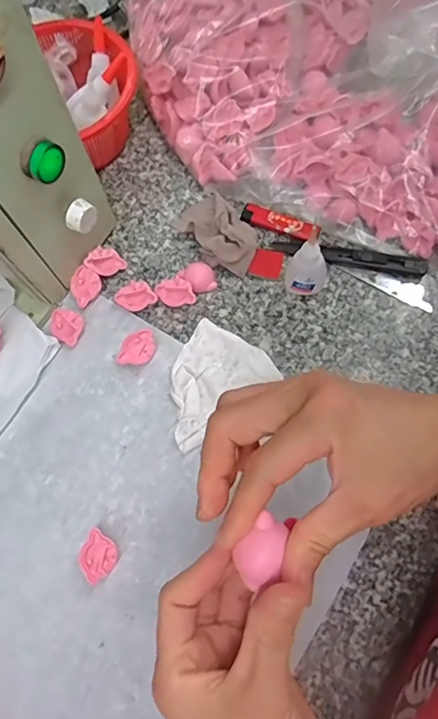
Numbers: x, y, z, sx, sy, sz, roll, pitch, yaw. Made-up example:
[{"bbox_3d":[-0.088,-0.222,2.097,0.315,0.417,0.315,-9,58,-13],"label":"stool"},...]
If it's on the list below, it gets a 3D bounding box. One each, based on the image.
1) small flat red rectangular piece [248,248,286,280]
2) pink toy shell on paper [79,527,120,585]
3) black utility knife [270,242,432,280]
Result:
[{"bbox_3d":[0.045,-0.089,0.465,0.028,0.005,0.028,17,73,8],"label":"small flat red rectangular piece"},{"bbox_3d":[-0.094,0.153,0.388,0.029,0.011,0.033,33,76,13],"label":"pink toy shell on paper"},{"bbox_3d":[0.118,-0.097,0.458,0.137,0.011,0.021,13,73,7],"label":"black utility knife"}]

